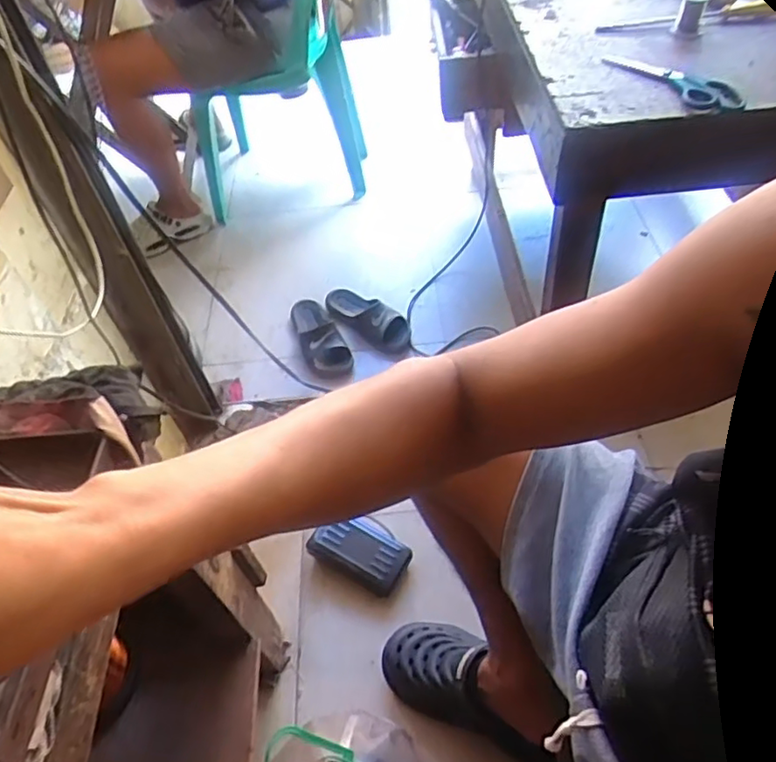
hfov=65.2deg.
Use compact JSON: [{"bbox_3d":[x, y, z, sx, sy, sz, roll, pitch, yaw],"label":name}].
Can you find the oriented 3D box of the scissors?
[{"bbox_3d":[0.399,-0.423,0.849,0.058,0.012,0.219,-28,53,-17],"label":"scissors"}]

